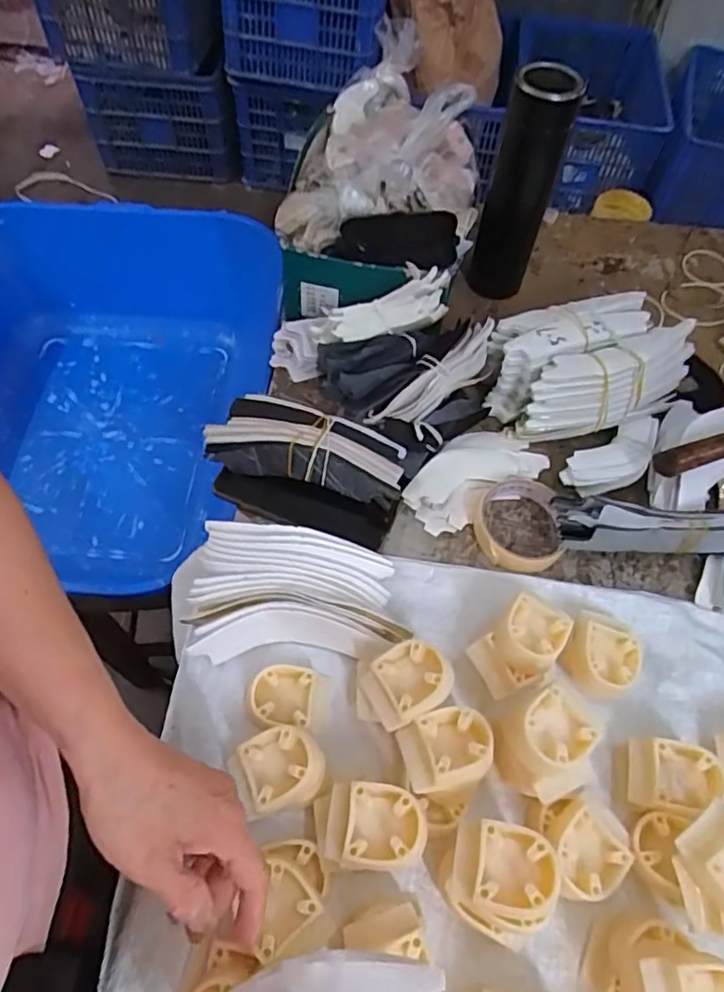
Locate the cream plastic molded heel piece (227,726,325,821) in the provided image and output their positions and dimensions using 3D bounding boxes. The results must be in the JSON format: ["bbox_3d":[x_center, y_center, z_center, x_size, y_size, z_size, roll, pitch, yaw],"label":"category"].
[{"bbox_3d":[-0.058,0.193,0.434,0.061,0.044,0.050,-17,60,-13],"label":"cream plastic molded heel piece"}]

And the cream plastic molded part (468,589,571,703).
[{"bbox_3d":[0.122,0.118,0.479,0.072,0.053,0.050,-36,66,-22],"label":"cream plastic molded part"}]

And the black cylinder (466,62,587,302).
[{"bbox_3d":[0.166,-0.318,0.654,0.063,0.233,0.056,9,58,3],"label":"black cylinder"}]

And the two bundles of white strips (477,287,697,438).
[{"bbox_3d":[0.227,-0.132,0.629,0.198,0.079,0.126,-15,60,-11],"label":"two bundles of white strips"}]

